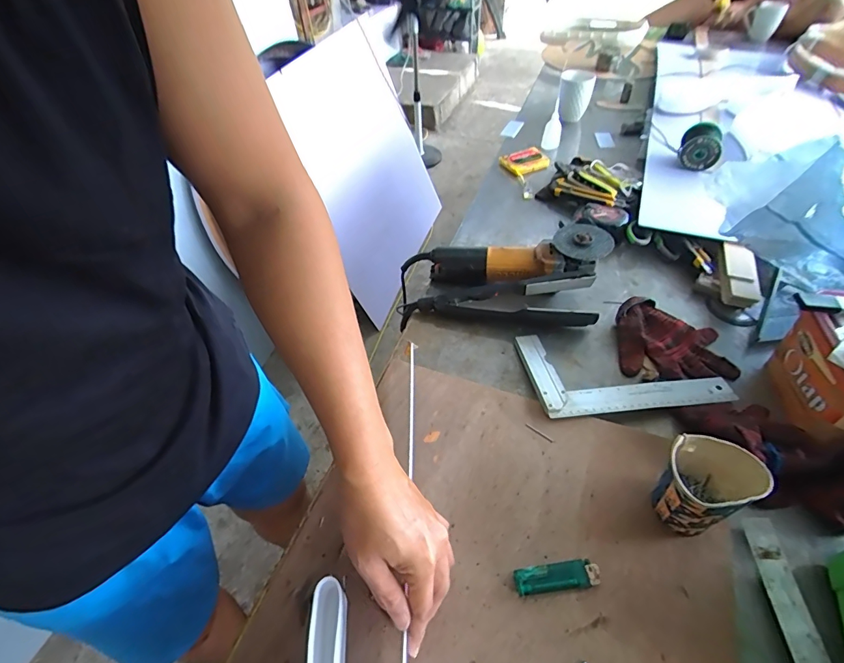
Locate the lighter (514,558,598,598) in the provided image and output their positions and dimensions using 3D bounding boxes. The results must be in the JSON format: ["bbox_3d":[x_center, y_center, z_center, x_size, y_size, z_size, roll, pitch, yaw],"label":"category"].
[{"bbox_3d":[0.131,0.239,0.415,0.079,0.015,0.024,-7,48,-1],"label":"lighter"}]

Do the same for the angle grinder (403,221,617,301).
[{"bbox_3d":[0.125,-0.117,0.702,0.343,0.071,0.079,-7,46,17],"label":"angle grinder"}]

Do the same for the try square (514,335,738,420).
[{"bbox_3d":[0.274,0.048,0.582,0.256,0.014,0.142,-7,48,0],"label":"try square"}]

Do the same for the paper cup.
[{"bbox_3d":[0.275,0.154,0.427,0.084,0.094,0.072,-19,50,-14],"label":"paper cup"}]

